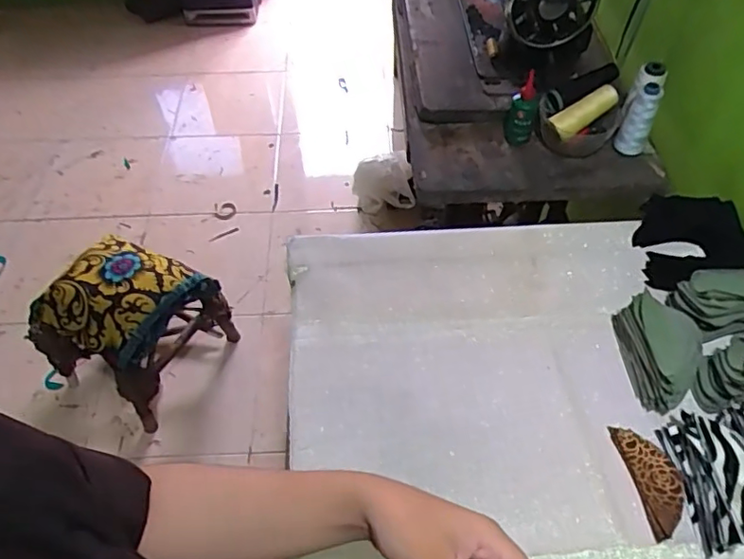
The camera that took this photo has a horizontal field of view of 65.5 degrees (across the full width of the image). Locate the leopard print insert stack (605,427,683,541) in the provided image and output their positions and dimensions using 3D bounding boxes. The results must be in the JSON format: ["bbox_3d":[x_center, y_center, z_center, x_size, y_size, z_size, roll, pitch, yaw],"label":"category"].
[{"bbox_3d":[0.289,0.202,0.592,0.047,0.011,0.113,-7,52,-4],"label":"leopard print insert stack"}]

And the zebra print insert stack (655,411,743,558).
[{"bbox_3d":[0.341,0.191,0.569,0.057,0.062,0.134,-5,52,-3],"label":"zebra print insert stack"}]

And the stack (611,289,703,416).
[{"bbox_3d":[0.329,0.081,0.652,0.064,0.067,0.128,-2,52,0],"label":"stack"}]

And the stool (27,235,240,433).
[{"bbox_3d":[-0.547,0.103,1.366,0.275,0.328,0.294,23,56,18],"label":"stool"}]

